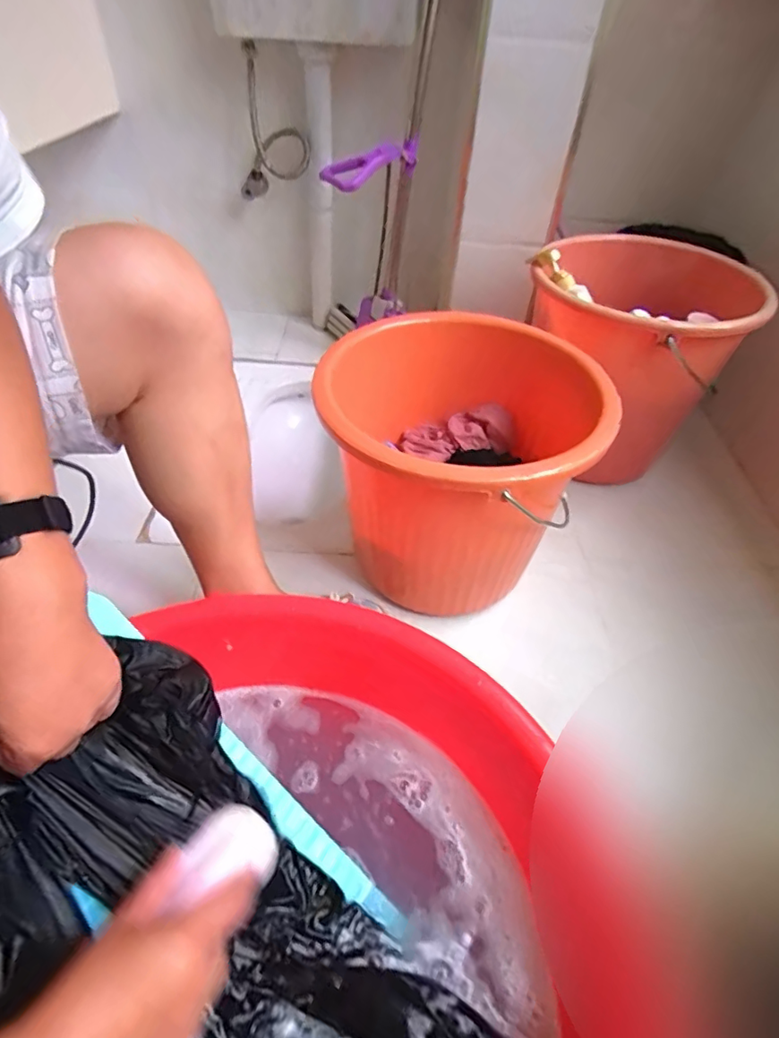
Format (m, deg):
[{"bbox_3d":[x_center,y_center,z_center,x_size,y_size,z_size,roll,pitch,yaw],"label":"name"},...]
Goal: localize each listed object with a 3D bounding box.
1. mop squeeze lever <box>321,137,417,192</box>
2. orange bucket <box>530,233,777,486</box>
[{"bbox_3d":[-0.034,-0.584,0.861,0.153,0.049,0.075,-27,53,-12],"label":"mop squeeze lever"},{"bbox_3d":[0.361,-0.245,0.863,0.292,0.323,0.319,2,46,-2],"label":"orange bucket"}]

